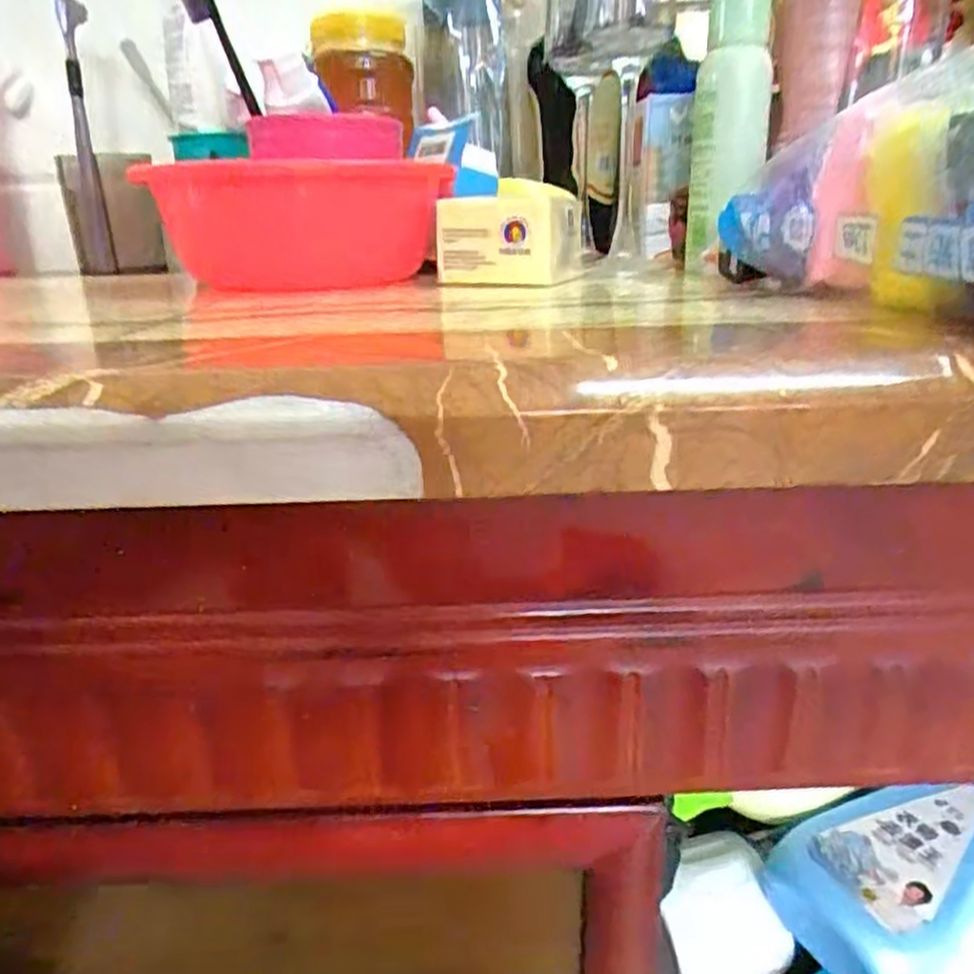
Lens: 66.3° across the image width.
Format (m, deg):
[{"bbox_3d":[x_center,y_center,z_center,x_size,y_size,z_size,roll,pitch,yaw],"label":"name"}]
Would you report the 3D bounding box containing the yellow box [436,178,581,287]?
[{"bbox_3d":[0.015,-0.155,0.459,0.074,0.054,0.071,7,23,19],"label":"yellow box"}]

